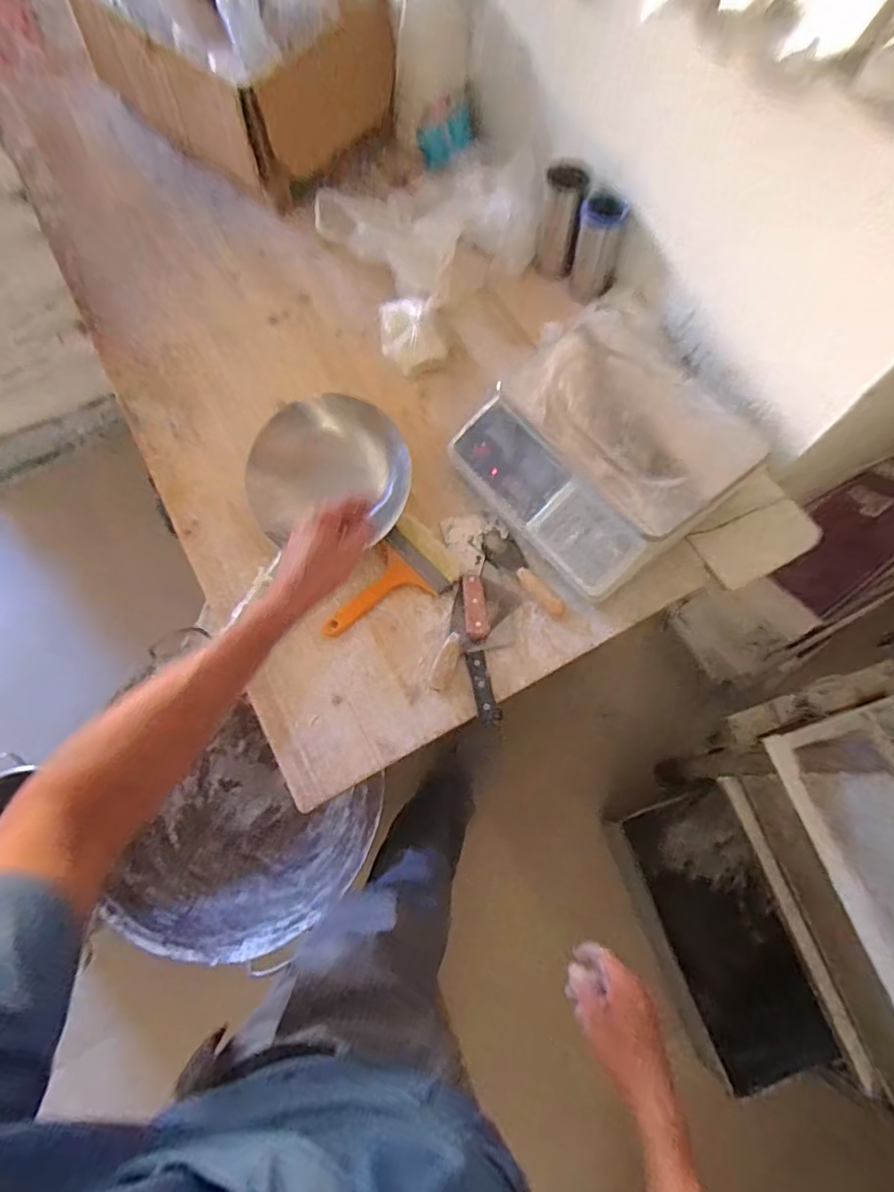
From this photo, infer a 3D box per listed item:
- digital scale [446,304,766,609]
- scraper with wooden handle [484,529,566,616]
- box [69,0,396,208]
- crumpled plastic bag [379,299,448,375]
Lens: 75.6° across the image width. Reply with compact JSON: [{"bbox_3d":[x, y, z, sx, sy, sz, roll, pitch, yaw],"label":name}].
[{"bbox_3d":[0.220,-0.225,0.844,0.334,0.123,0.372,-36,74,-11],"label":"digital scale"},{"bbox_3d":[0.115,-0.037,0.841,0.044,0.017,0.161,-41,75,-12],"label":"scraper with wooden handle"},{"bbox_3d":[-0.393,-1.018,1.089,0.520,0.260,0.366,42,76,14],"label":"box"},{"bbox_3d":[-0.061,-0.447,0.969,0.110,0.040,0.144,-9,70,-2],"label":"crumpled plastic bag"}]

